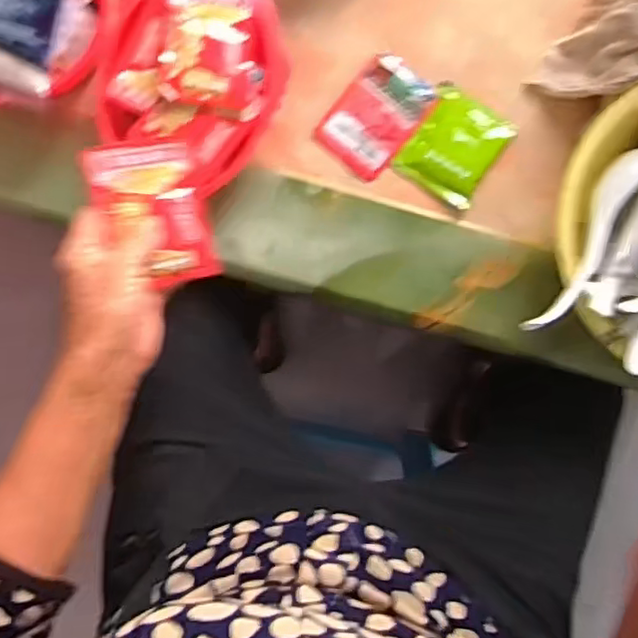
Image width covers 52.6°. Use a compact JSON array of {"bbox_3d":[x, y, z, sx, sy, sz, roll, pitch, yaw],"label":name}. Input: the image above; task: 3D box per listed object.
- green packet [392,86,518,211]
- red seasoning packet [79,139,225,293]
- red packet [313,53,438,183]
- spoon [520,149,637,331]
[{"bbox_3d":[0.120,-0.151,0.567,0.074,0.024,0.088,34,91,0],"label":"green packet"},{"bbox_3d":[-0.113,-0.072,0.448,0.070,0.016,0.100,-20,102,-22],"label":"red seasoning packet"},{"bbox_3d":[0.051,-0.179,0.568,0.069,0.015,0.098,39,91,0],"label":"red packet"},{"bbox_3d":[0.214,-0.063,0.504,0.029,0.025,0.184,33,74,0],"label":"spoon"}]

